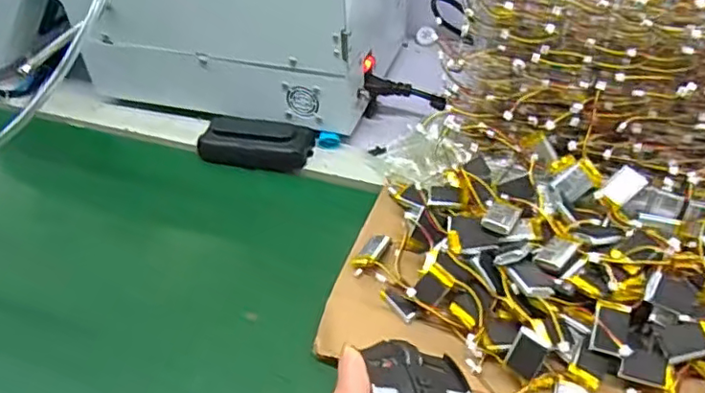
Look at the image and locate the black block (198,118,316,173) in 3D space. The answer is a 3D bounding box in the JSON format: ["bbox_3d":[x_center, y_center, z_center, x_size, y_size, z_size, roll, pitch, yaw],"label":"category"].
[{"bbox_3d":[-0.093,-0.050,0.570,0.104,0.023,0.049,8,43,12],"label":"black block"}]

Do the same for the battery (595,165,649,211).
[{"bbox_3d":[0.191,-0.006,0.422,0.032,0.004,0.020,-42,66,2],"label":"battery"}]

